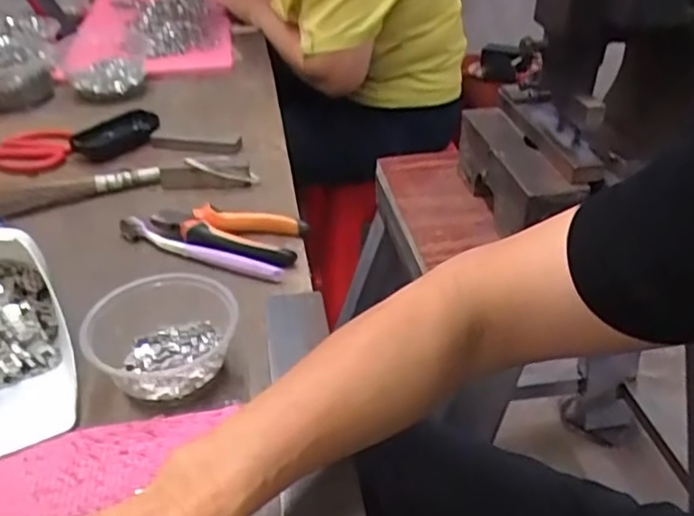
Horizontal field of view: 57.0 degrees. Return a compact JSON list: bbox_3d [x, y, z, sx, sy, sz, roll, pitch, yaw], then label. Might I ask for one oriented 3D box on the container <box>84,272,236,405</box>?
[{"bbox_3d":[-0.136,0.058,0.470,0.107,0.045,0.089,-14,39,-20],"label":"container"}]

